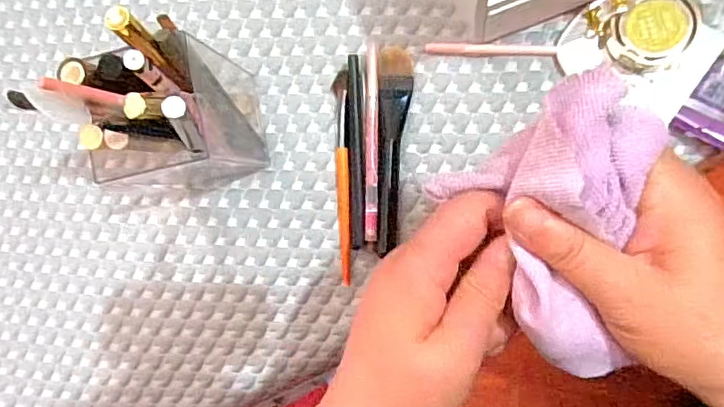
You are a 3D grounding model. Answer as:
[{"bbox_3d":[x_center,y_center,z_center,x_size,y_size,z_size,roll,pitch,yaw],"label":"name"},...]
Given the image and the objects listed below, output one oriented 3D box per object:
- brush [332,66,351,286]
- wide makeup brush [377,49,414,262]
[{"bbox_3d":[-0.014,-0.018,0.379,0.013,0.010,0.150,0,90,10],"label":"brush"},{"bbox_3d":[0.023,-0.038,0.375,0.022,0.013,0.143,2,90,10],"label":"wide makeup brush"}]

